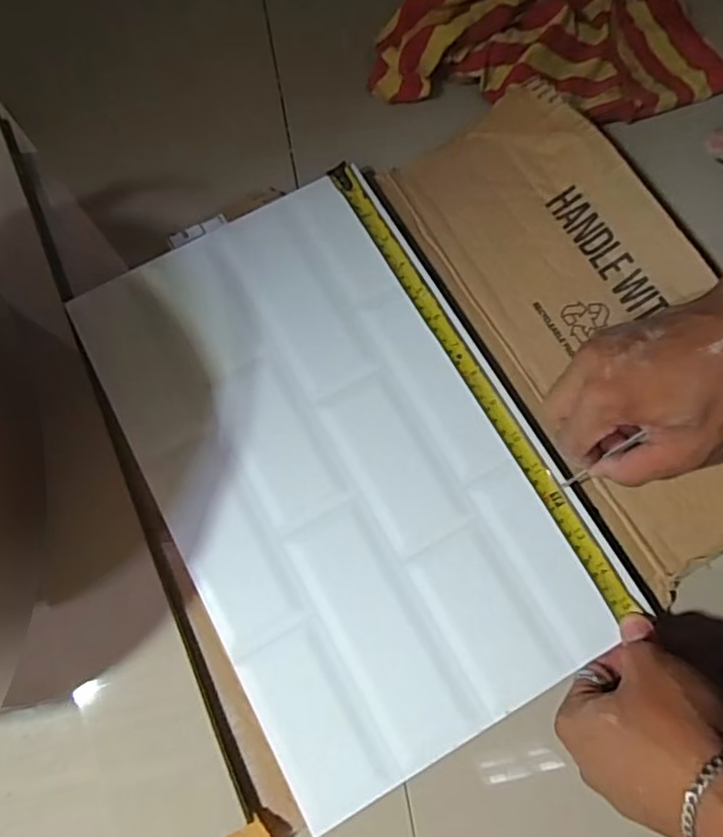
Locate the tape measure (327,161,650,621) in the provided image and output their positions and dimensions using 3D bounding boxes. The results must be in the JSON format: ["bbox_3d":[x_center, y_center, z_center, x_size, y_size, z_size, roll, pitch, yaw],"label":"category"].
[{"bbox_3d":[0.077,-0.036,0.423,0.017,0.007,0.378,-29,76,-6],"label":"tape measure"}]

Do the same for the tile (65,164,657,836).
[{"bbox_3d":[-0.014,0.020,0.409,0.253,0.015,0.385,-29,77,-6],"label":"tile"}]

